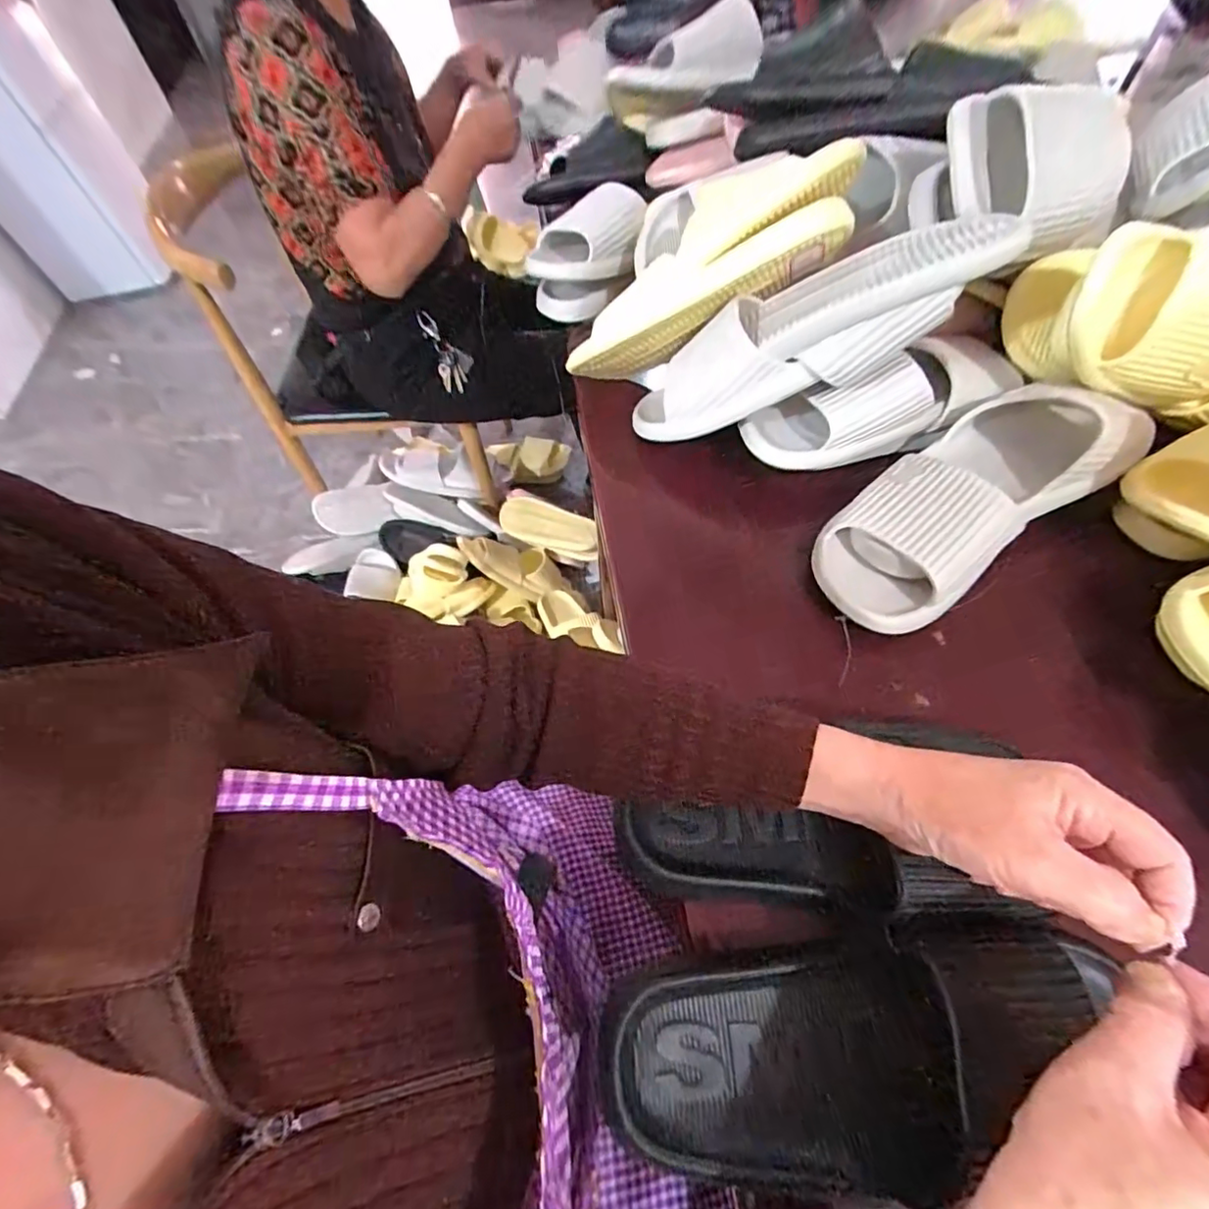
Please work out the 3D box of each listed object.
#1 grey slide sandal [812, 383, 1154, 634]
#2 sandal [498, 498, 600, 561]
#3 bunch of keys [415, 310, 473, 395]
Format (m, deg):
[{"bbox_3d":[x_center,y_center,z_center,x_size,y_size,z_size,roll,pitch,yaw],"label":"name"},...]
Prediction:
[{"bbox_3d":[0.276,-0.090,0.441,0.267,0.083,0.112,-33,51,-11],"label":"grey slide sandal"},{"bbox_3d":[-0.124,-0.174,1.331,0.260,0.086,0.098,19,62,14],"label":"sandal"},{"bbox_3d":[-0.275,-0.449,1.002,0.065,0.157,0.023,-12,59,-4],"label":"bunch of keys"}]

